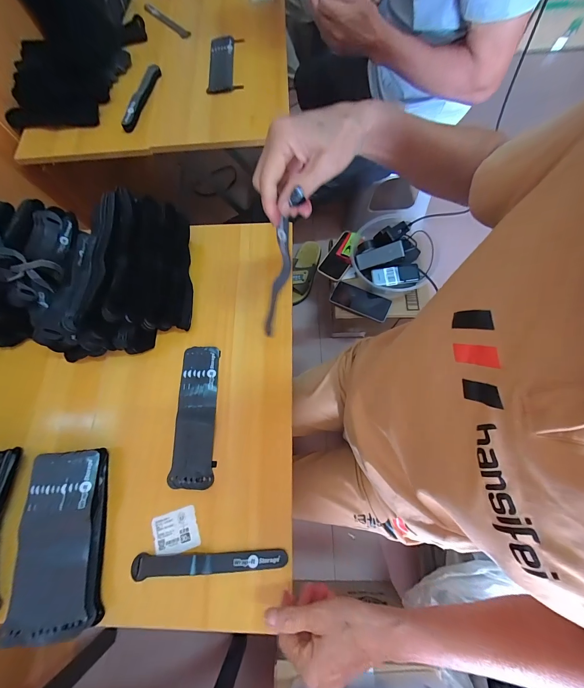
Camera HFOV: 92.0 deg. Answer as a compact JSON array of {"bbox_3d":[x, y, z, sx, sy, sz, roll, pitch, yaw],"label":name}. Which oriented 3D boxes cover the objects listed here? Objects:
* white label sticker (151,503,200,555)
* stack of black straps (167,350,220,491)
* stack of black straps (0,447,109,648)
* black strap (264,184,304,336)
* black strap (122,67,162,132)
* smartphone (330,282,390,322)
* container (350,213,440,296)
[{"bbox_3d":[-0.154,0.248,0.375,0.059,0.004,0.049,-18,69,-3],"label":"white label sticker"},{"bbox_3d":[-0.141,0.101,0.419,0.060,0.009,0.201,0,72,2],"label":"stack of black straps"},{"bbox_3d":[-0.293,0.244,0.362,0.093,0.036,0.198,-8,72,0],"label":"stack of black straps"},{"bbox_3d":[-0.017,-0.075,0.351,0.019,0.168,0.018,24,45,10],"label":"black strap"},{"bbox_3d":[-0.331,-0.545,0.622,0.033,0.017,0.186,8,73,5],"label":"black strap"},{"bbox_3d":[0.197,-0.123,0.812,0.162,0.008,0.079,24,75,10],"label":"smartphone"},{"bbox_3d":[0.283,-0.250,0.793,0.212,0.096,0.224,-1,72,2],"label":"container"}]

